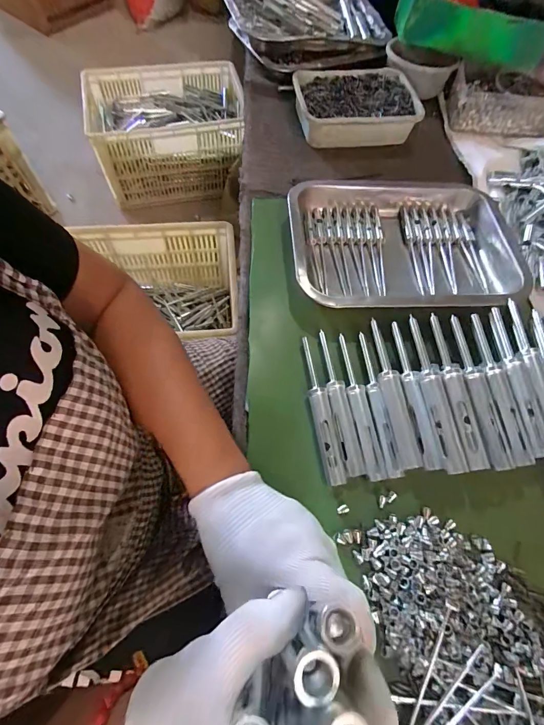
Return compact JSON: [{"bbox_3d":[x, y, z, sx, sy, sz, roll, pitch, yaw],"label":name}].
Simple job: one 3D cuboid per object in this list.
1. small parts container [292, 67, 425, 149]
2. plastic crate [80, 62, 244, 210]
[{"bbox_3d":[0.127,-0.390,0.551,0.188,0.041,0.125,-5,66,-5],"label":"small parts container"},{"bbox_3d":[-0.322,-0.746,1.187,0.469,0.248,0.316,-8,66,-6],"label":"plastic crate"}]

